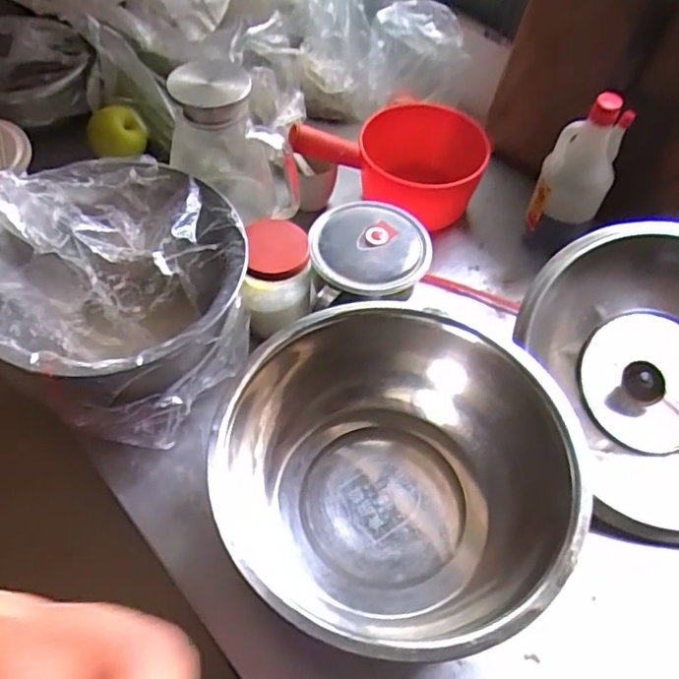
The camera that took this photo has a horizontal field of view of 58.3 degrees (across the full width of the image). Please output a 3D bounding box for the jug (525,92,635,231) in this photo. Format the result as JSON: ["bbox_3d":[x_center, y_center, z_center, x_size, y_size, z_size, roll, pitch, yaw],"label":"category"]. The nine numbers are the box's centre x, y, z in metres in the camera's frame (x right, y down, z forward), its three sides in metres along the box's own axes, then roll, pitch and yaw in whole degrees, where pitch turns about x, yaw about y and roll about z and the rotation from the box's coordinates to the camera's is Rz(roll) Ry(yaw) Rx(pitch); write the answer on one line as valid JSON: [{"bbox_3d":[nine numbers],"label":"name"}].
[{"bbox_3d":[0.307,-0.221,0.776,0.087,0.183,0.061,23,57,13],"label":"jug"}]

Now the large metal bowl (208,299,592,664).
[{"bbox_3d":[0.048,0.132,0.593,0.306,0.137,0.320,1,55,-2],"label":"large metal bowl"}]

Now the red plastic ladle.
[{"bbox_3d":[0.075,-0.258,0.869,0.256,0.107,0.139,11,55,5],"label":"red plastic ladle"}]

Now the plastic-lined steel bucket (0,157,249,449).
[{"bbox_3d":[-0.231,-0.062,0.646,0.261,0.179,0.275,1,55,-2],"label":"plastic-lined steel bucket"}]

